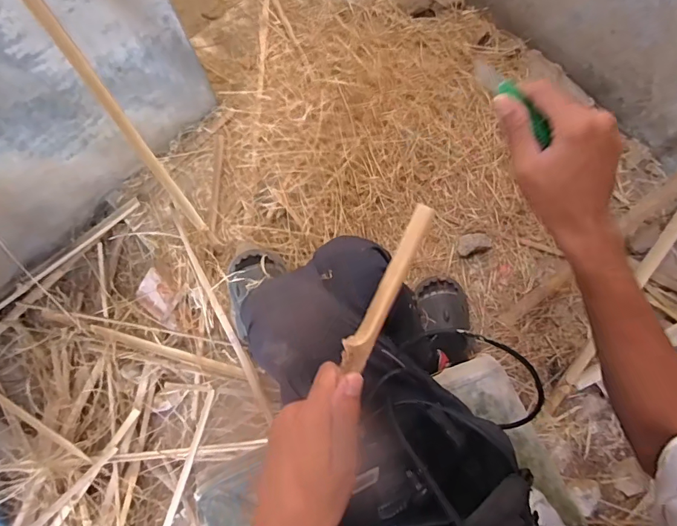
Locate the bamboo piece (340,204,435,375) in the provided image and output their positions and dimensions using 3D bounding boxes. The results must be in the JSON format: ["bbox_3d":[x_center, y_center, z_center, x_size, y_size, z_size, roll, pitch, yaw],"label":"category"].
[{"bbox_3d":[0.038,0.020,0.340,0.021,0.018,0.137,26,99,6],"label":"bamboo piece"}]

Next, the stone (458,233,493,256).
[{"bbox_3d":[0.313,-0.046,1.009,0.079,0.031,0.042,-16,77,-3],"label":"stone"}]

